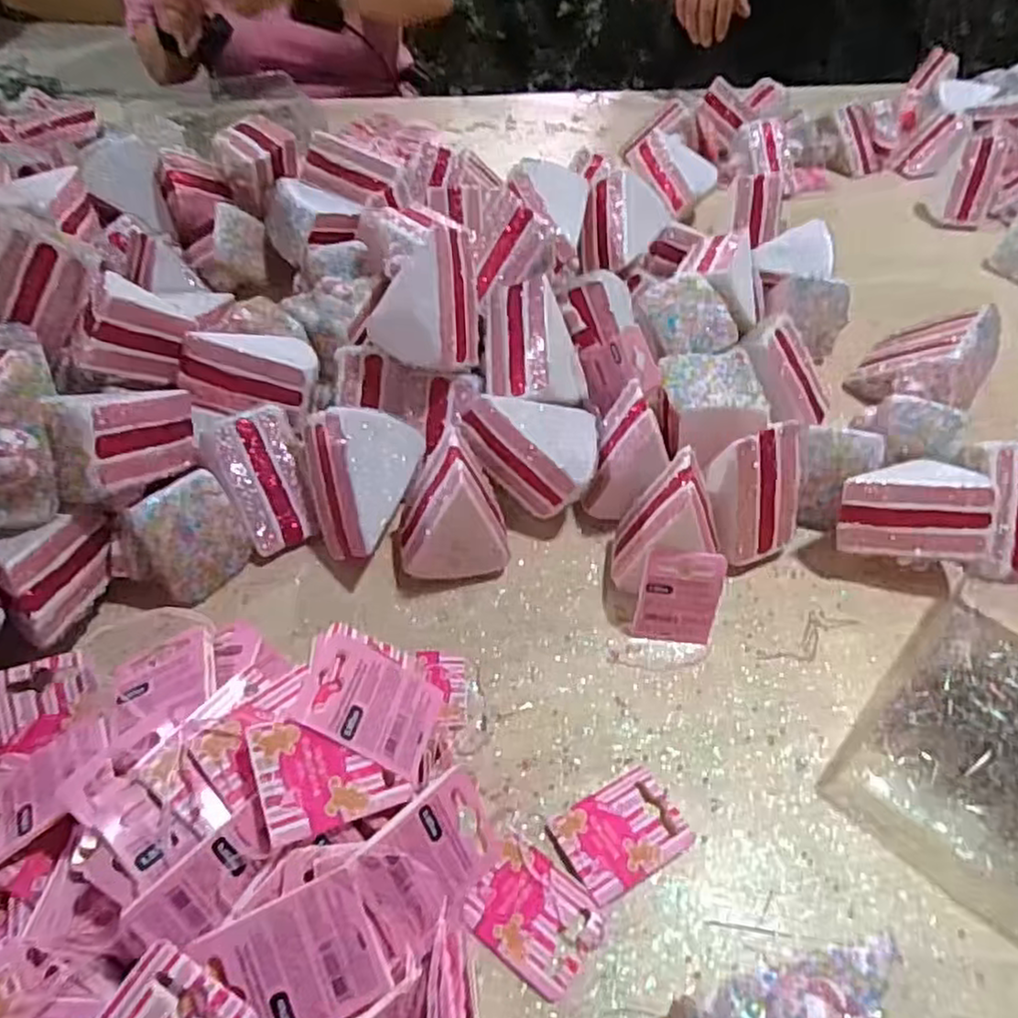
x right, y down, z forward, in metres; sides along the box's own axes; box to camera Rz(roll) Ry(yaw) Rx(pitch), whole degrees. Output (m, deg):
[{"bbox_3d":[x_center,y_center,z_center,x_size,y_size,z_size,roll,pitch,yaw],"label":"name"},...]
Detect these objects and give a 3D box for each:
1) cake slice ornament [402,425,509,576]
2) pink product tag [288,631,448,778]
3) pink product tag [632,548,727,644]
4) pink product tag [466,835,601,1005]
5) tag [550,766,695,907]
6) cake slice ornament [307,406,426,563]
[{"bbox_3d":[-0.032,0.000,0.423,0.066,0.087,0.058,-4,49,-7],"label":"cake slice ornament"},{"bbox_3d":[-0.059,0.083,0.302,0.059,0.005,0.045,30,43,-11],"label":"pink product tag"},{"bbox_3d":[0.098,0.051,0.406,0.044,0.056,0.004,6,18,1],"label":"pink product tag"},{"bbox_3d":[0.011,0.181,0.317,0.055,0.004,0.043,34,59,21],"label":"pink product tag"},{"bbox_3d":[0.055,0.155,0.340,0.060,0.005,0.043,-23,50,-24],"label":"tag"},{"bbox_3d":[-0.087,-0.019,0.440,0.057,0.088,0.051,-15,11,-43],"label":"cake slice ornament"}]

